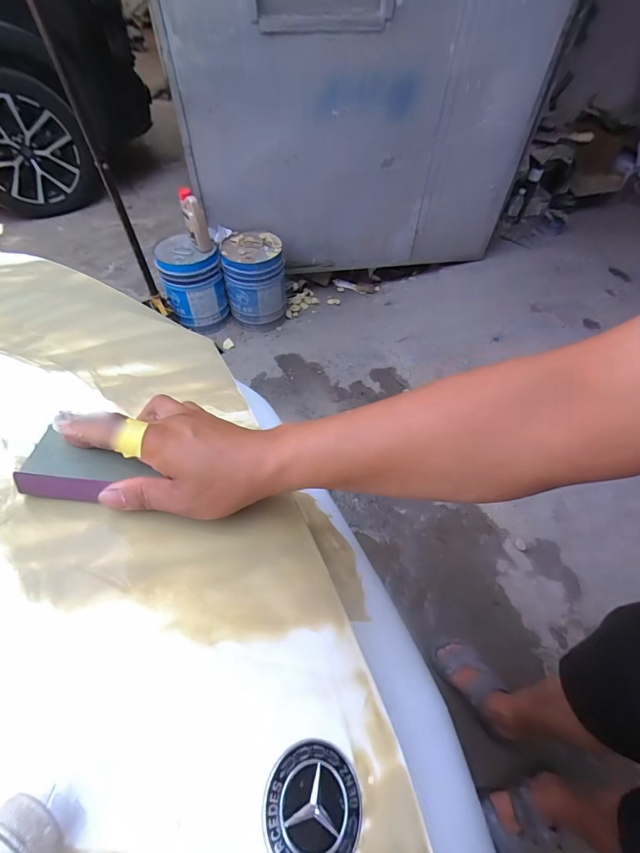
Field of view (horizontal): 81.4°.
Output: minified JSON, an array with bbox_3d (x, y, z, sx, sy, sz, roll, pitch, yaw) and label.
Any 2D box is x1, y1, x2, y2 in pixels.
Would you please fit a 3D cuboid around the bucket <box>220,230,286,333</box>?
[{"bbox_3d":[-0.278,-0.627,1.628,0.256,0.342,0.241,-3,53,-5],"label":"bucket"}]

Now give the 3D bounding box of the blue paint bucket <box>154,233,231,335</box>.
[{"bbox_3d":[-0.542,-0.611,1.608,0.245,0.308,0.261,-16,55,-14],"label":"blue paint bucket"}]

